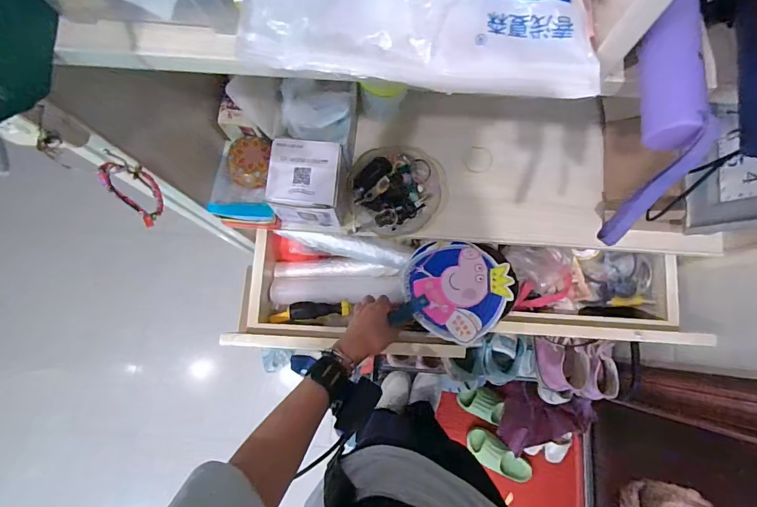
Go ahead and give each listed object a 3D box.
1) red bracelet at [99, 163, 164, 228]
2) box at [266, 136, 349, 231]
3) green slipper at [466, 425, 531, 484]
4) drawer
[{"bbox_3d":[-0.243,-0.062,0.415,0.010,0.106,0.061,-12,79,-2],"label":"red bracelet"},{"bbox_3d":[-0.098,-0.102,0.607,0.103,0.098,0.103,7,79,2],"label":"box"},{"bbox_3d":[0.431,0.738,1.505,0.239,0.083,0.108,36,81,7],"label":"green slipper"},{"bbox_3d":[0.145,0.067,0.716,0.742,0.112,0.226,1,79,1],"label":"drawer"}]

